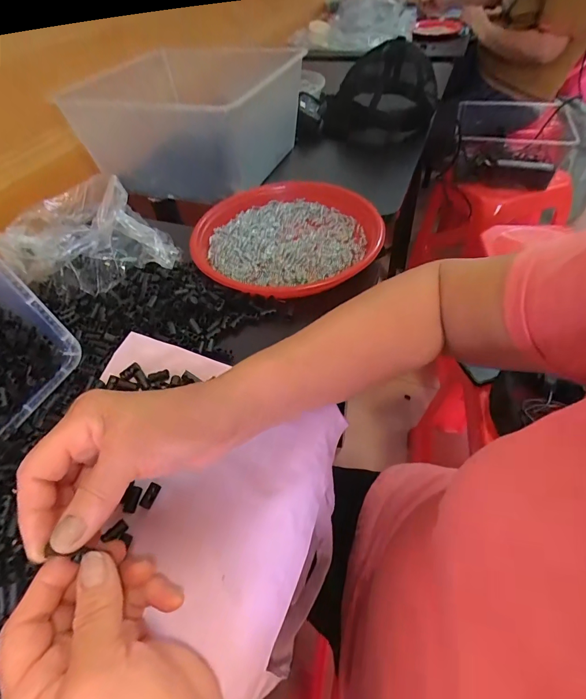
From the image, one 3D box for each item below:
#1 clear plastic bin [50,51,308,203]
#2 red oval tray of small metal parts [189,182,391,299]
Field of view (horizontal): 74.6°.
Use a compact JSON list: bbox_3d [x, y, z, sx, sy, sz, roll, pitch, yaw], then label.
[{"bbox_3d":[-0.153,-0.374,0.632,0.264,0.147,0.269,13,51,16],"label":"clear plastic bin"},{"bbox_3d":[-0.008,-0.147,0.501,0.238,0.037,0.235,-24,51,-15],"label":"red oval tray of small metal parts"}]

